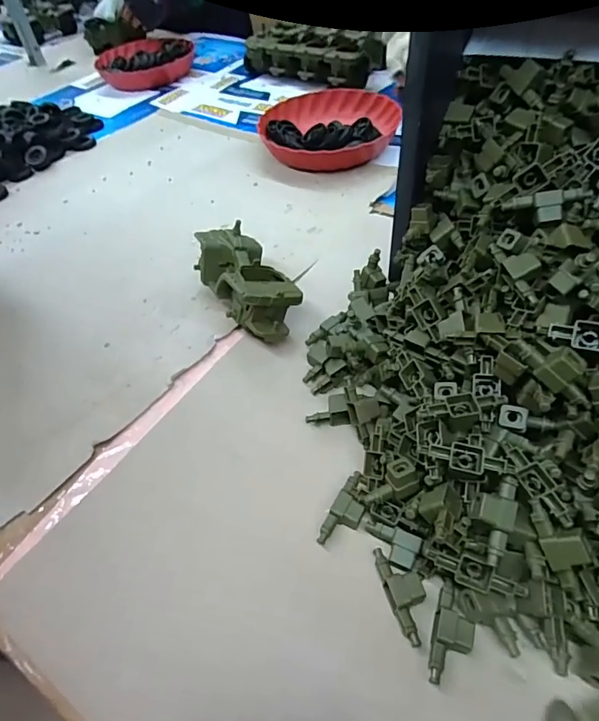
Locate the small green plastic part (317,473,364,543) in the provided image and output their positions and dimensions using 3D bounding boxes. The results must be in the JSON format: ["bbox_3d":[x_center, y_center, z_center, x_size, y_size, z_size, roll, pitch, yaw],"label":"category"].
[{"bbox_3d":[0.040,0.122,0.391,0.025,0.017,0.065,22,55,23],"label":"small green plastic part"}]

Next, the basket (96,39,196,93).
[{"bbox_3d":[-0.396,-0.768,1.207,0.233,0.068,0.267,-20,50,-11],"label":"basket"}]

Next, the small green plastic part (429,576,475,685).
[{"bbox_3d":[0.106,0.188,0.328,0.026,0.014,0.066,14,52,18],"label":"small green plastic part"}]

